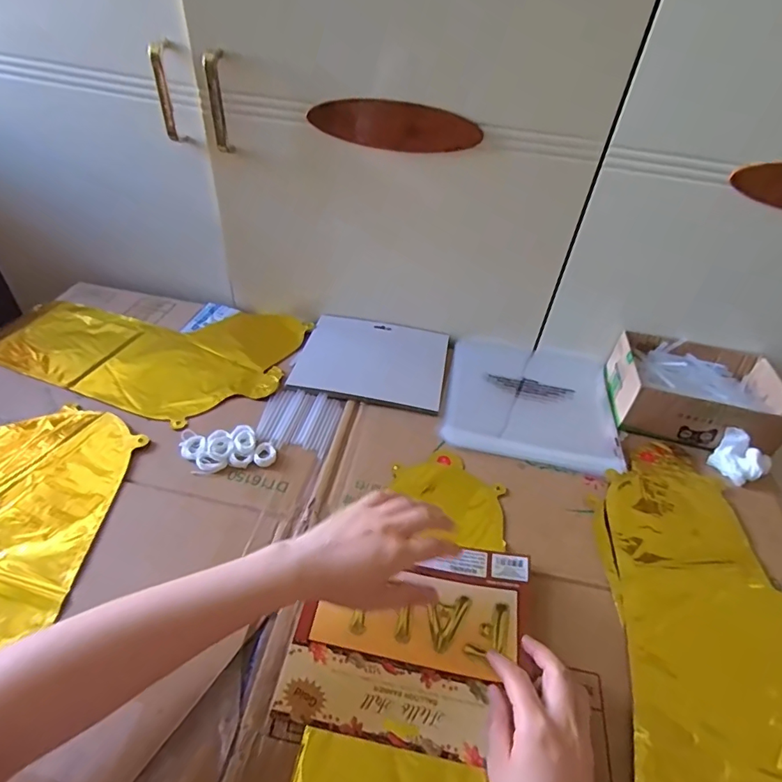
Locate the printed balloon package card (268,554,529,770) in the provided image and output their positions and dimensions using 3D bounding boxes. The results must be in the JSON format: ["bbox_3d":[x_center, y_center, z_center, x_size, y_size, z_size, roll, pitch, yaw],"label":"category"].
[{"bbox_3d":[0.018,0.199,0.400,0.184,0.010,0.156,9,44,5],"label":"printed balloon package card"}]

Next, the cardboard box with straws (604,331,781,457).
[{"bbox_3d":[0.391,-0.004,0.612,0.196,0.060,0.144,11,44,7],"label":"cardboard box with straws"}]

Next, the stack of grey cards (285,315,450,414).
[{"bbox_3d":[-0.022,-0.045,0.642,0.188,0.007,0.161,9,44,4],"label":"stack of grey cards"}]

